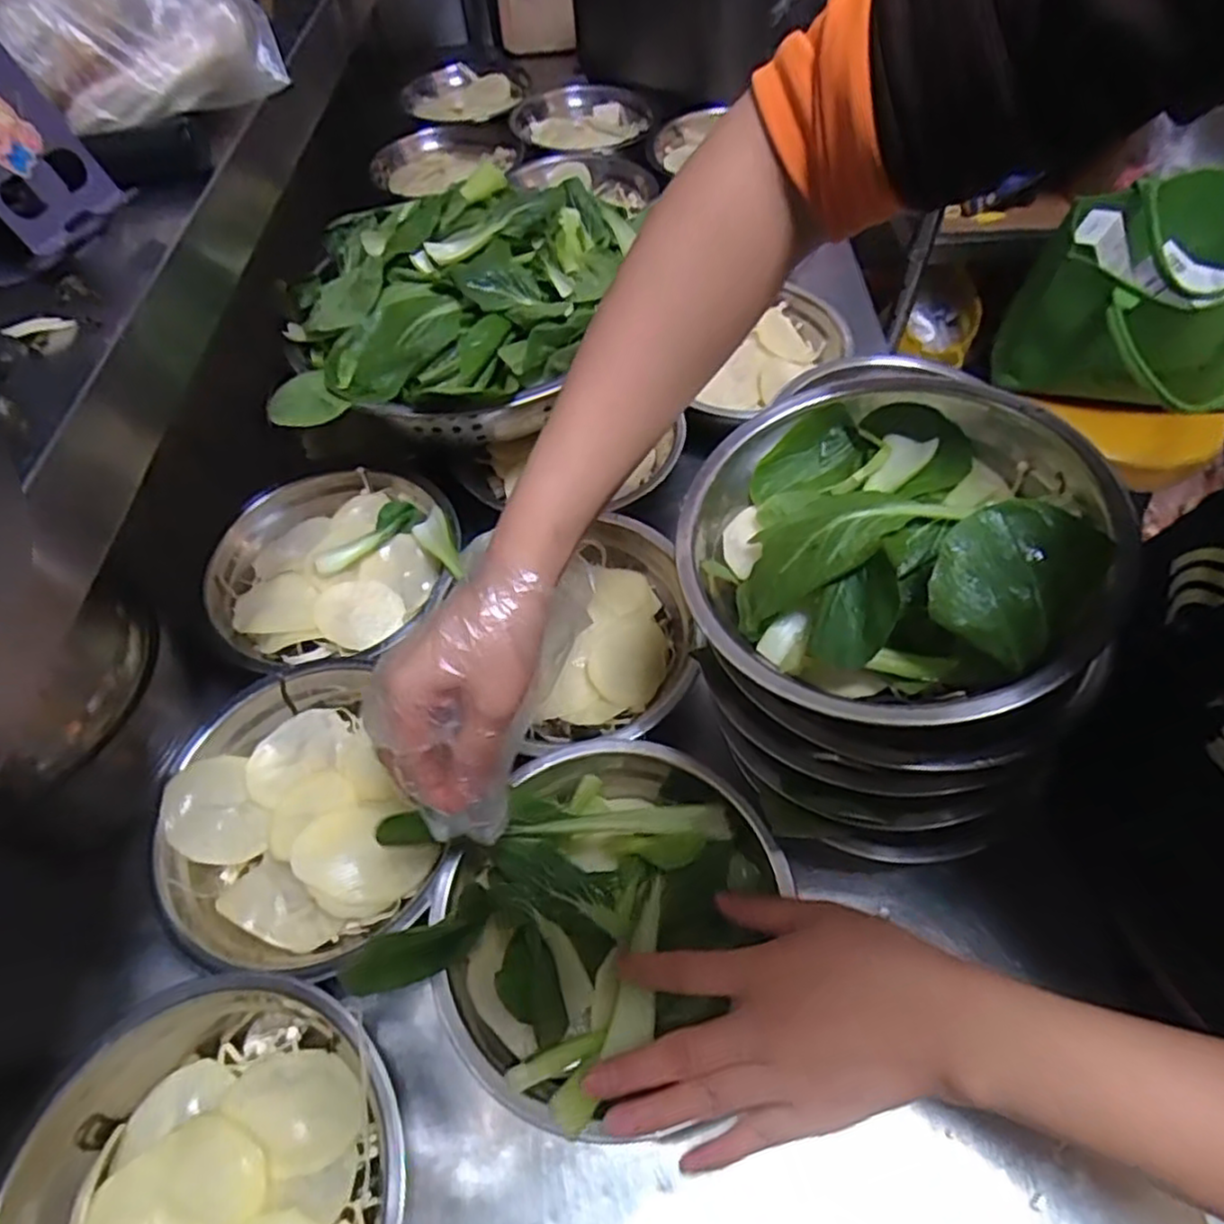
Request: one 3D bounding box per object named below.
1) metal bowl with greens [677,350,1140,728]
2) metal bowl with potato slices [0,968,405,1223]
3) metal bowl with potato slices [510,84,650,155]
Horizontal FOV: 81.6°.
[{"bbox_3d":[0.133,-0.029,0.346,0.200,0.075,0.200,-11,49,12],"label":"metal bowl with greens"},{"bbox_3d":[-0.192,0.290,0.342,0.183,0.057,0.196,-1,57,2],"label":"metal bowl with potato slices"},{"bbox_3d":[-0.041,-0.634,0.932,0.181,0.047,0.177,-1,57,2],"label":"metal bowl with potato slices"}]

